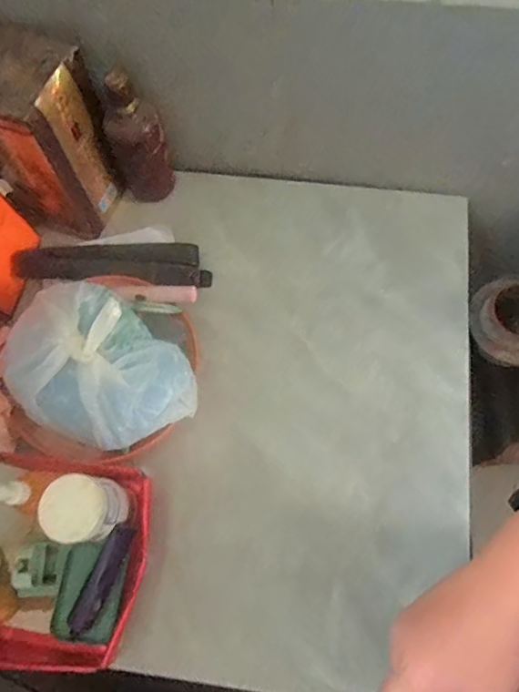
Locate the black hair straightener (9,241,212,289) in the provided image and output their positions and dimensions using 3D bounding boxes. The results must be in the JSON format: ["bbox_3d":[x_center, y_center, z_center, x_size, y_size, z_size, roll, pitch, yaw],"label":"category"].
[{"bbox_3d":[-0.239,-0.128,0.841,0.312,0.052,0.081,-3,71,1],"label":"black hair straightener"}]

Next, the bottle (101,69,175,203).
[{"bbox_3d":[-0.191,-0.320,0.817,0.073,0.213,0.079,24,73,10],"label":"bottle"}]

